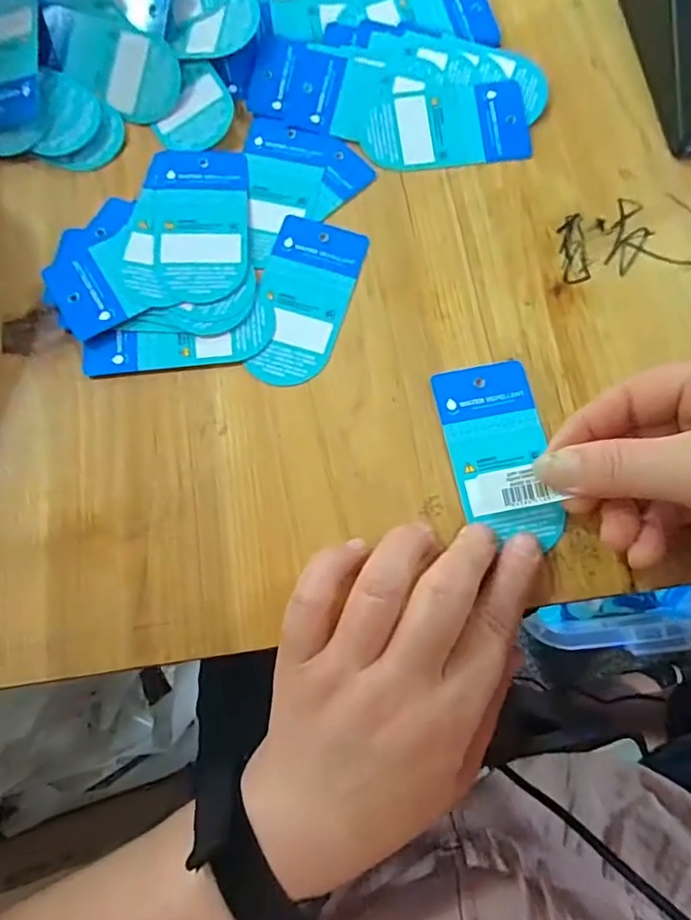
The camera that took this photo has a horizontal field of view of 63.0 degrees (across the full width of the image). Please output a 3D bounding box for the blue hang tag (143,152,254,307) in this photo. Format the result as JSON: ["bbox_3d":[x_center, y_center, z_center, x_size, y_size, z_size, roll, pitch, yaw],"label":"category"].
[{"bbox_3d":[-0.076,-0.124,0.295,0.051,0.004,0.093,-4,74,-3],"label":"blue hang tag"}]

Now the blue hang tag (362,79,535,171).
[{"bbox_3d":[0.056,-0.187,0.316,0.092,0.004,0.047,-8,83,-3],"label":"blue hang tag"}]

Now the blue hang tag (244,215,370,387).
[{"bbox_3d":[-0.023,-0.082,0.287,0.046,0.004,0.093,17,74,3],"label":"blue hang tag"}]

